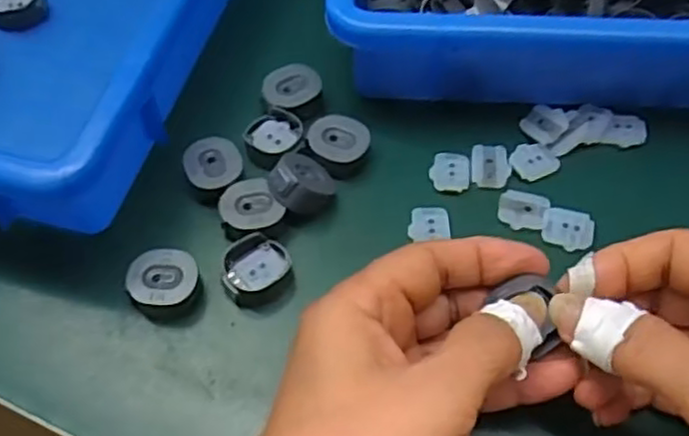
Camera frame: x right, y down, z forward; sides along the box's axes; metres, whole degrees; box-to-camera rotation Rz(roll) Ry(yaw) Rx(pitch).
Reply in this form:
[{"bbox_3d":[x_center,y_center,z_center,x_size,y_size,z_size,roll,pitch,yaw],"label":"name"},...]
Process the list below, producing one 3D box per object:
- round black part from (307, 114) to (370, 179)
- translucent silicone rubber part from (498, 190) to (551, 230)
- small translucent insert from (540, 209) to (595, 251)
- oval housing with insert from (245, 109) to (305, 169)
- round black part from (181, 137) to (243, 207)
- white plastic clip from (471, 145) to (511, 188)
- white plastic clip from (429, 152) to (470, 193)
[{"bbox_3d":[-0.002,-0.034,0.326,0.027,0.011,0.026,0,59,0],"label":"round black part"},{"bbox_3d":[0.079,-0.004,0.312,0.021,0.004,0.018,17,61,10],"label":"translucent silicone rubber part"},{"bbox_3d":[0.097,0.004,0.306,0.021,0.004,0.019,21,61,12],"label":"small translucent insert"},{"bbox_3d":[-0.033,-0.038,0.332,0.027,0.009,0.029,-17,61,-10],"label":"oval housing with insert"},{"bbox_3d":[-0.058,-0.021,0.319,0.025,0.014,0.031,-22,61,-12],"label":"round black part"},{"bbox_3d":[0.067,-0.025,0.324,0.017,0.004,0.022,1,59,1],"label":"white plastic clip"},{"bbox_3d":[0.048,-0.022,0.323,0.017,0.004,0.020,3,59,2],"label":"white plastic clip"}]

